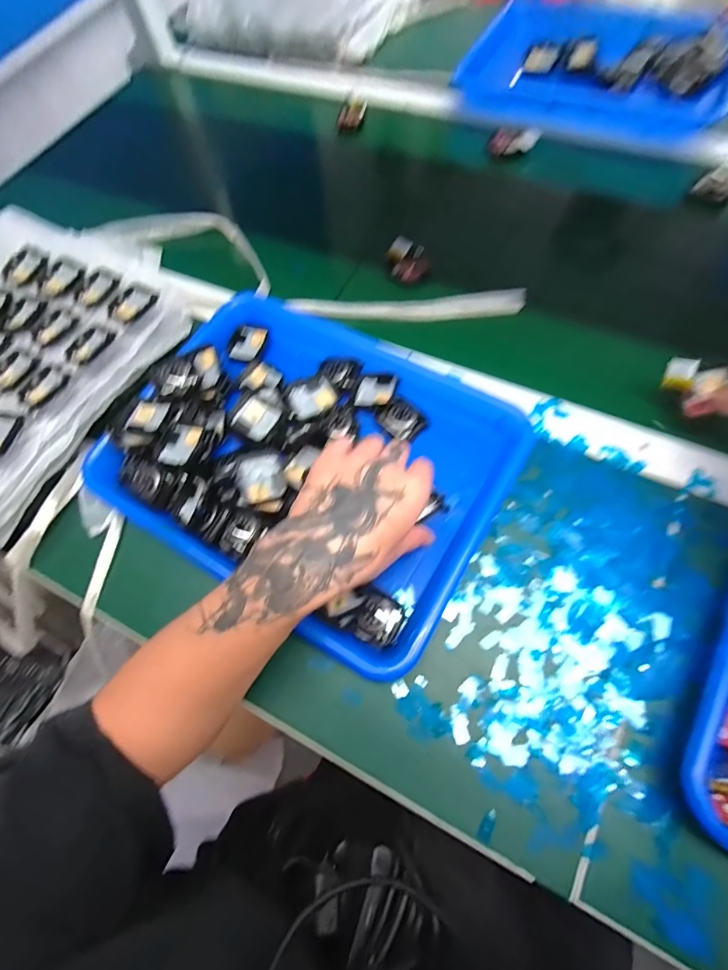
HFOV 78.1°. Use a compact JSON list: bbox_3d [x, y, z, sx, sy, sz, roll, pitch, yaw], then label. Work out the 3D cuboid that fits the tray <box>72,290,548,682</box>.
[{"bbox_3d":[-0.046,-0.033,0.395,0.329,0.047,0.262,28,72,17],"label":"tray"}]

